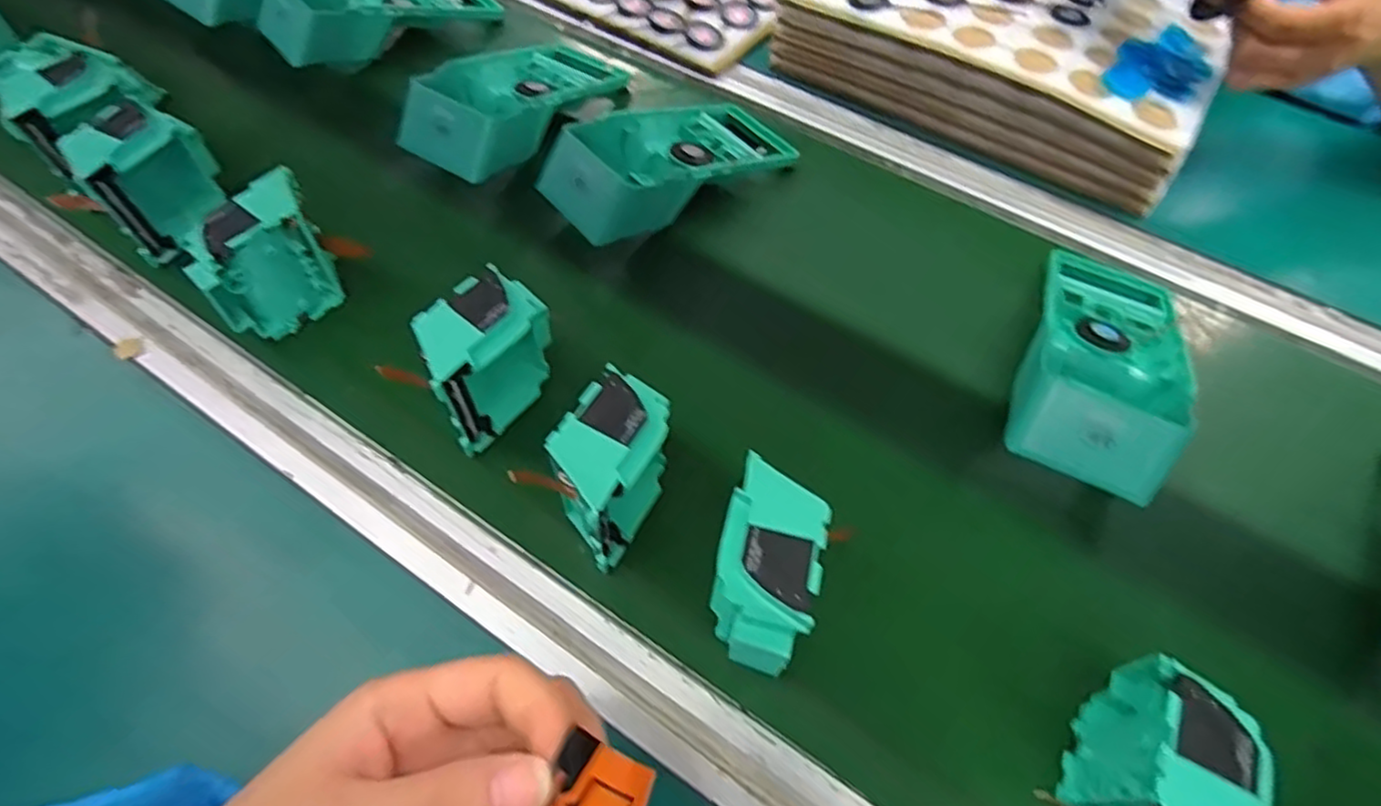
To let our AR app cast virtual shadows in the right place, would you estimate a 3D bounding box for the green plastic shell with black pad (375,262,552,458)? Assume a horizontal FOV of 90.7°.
[{"bbox_3d":[-0.116,-0.019,0.378,0.045,0.089,0.088,33,62,16],"label":"green plastic shell with black pad"}]

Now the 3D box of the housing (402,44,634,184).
[{"bbox_3d":[-0.133,-0.242,0.523,0.091,0.044,0.188,32,62,16],"label":"housing"}]

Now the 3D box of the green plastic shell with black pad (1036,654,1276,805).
[{"bbox_3d":[0.188,0.152,0.280,0.048,0.079,0.081,26,60,12],"label":"green plastic shell with black pad"}]

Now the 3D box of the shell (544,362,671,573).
[{"bbox_3d":[-0.040,0.033,0.340,0.042,0.071,0.081,27,60,13],"label":"shell"}]

